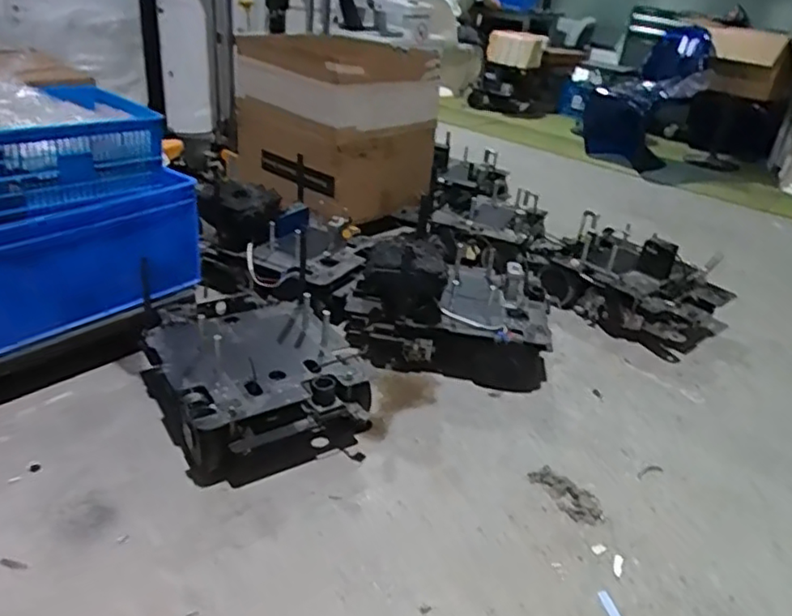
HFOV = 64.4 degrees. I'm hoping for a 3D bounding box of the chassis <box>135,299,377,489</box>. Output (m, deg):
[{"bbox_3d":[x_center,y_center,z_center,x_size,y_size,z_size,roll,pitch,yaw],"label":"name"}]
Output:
[{"bbox_3d":[-0.360,0.151,1.584,0.453,0.171,0.562,-14,35,-30],"label":"chassis"}]

